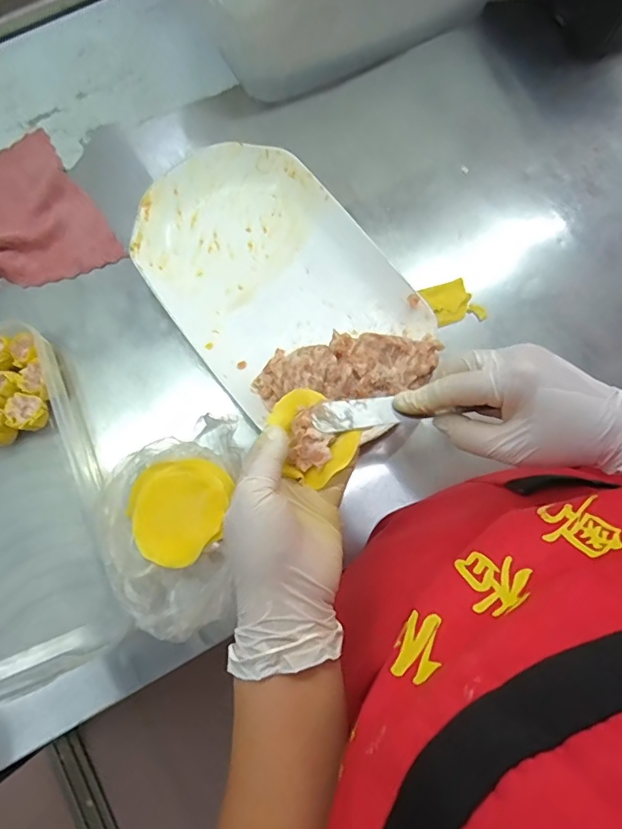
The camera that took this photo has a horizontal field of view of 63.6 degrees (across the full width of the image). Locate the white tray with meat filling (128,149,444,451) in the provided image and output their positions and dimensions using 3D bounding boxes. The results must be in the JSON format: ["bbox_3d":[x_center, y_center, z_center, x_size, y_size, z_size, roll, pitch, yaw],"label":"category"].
[{"bbox_3d":[-0.033,-0.127,0.483,0.199,0.062,0.313,-41,79,-10],"label":"white tray with meat filling"}]

